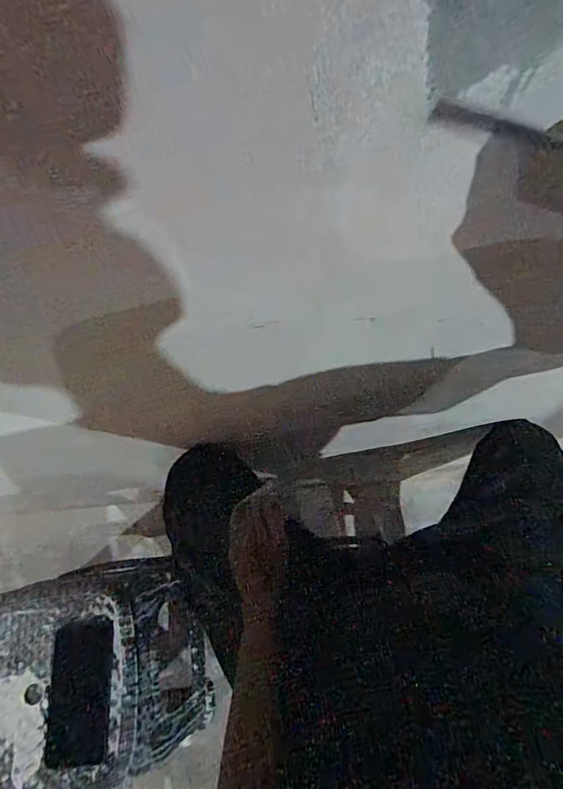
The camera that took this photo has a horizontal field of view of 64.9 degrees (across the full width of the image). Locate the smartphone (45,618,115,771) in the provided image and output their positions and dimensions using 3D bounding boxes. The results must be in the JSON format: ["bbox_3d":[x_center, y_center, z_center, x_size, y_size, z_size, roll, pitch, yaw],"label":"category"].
[{"bbox_3d":[-0.285,0.417,0.627,0.088,0.012,0.173,-7,67,-4],"label":"smartphone"}]

